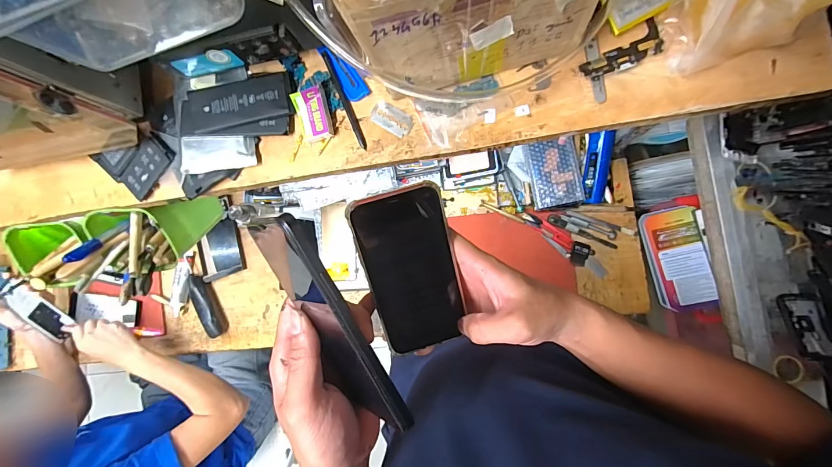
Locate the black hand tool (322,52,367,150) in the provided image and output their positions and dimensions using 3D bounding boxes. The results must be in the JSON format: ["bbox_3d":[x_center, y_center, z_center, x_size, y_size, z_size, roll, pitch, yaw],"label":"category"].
[{"bbox_3d":[-0.069,-0.127,0.350,0.007,0.009,0.098,-23,84,8],"label":"black hand tool"}]

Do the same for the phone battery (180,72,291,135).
[{"bbox_3d":[-0.178,-0.126,0.357,0.110,0.006,0.042,-10,94,1],"label":"phone battery"}]

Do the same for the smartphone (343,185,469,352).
[{"bbox_3d":[-0.002,0.036,0.316,0.074,0.009,0.152,-16,110,-4],"label":"smartphone"}]

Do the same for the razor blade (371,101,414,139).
[{"bbox_3d":[-0.023,-0.108,0.344,0.041,0.004,0.024,34,93,10],"label":"razor blade"}]

